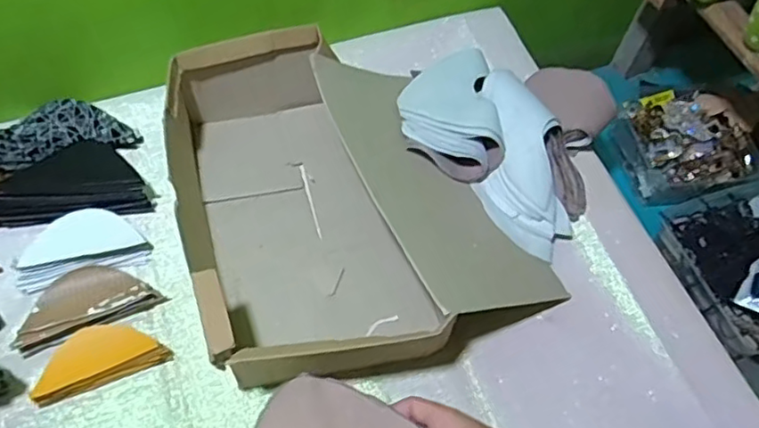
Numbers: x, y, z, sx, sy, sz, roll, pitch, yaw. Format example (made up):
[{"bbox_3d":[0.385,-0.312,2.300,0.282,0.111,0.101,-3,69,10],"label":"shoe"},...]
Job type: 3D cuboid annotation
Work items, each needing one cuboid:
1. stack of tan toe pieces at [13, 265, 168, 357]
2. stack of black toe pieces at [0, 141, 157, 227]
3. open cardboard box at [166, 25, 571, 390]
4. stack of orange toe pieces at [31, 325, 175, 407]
[{"bbox_3d":[-0.277,0.081,0.590,0.126,0.021,0.066,-24,64,-18],"label":"stack of tan toe pieces"},{"bbox_3d":[-0.313,-0.033,0.637,0.146,0.036,0.070,-7,60,-8],"label":"stack of black toe pieces"},{"bbox_3d":[-0.026,-0.033,0.637,0.335,0.109,0.366,-14,61,-13],"label":"open cardboard box"},{"bbox_3d":[-0.253,0.128,0.566,0.112,0.026,0.048,-18,62,-15],"label":"stack of orange toe pieces"}]

